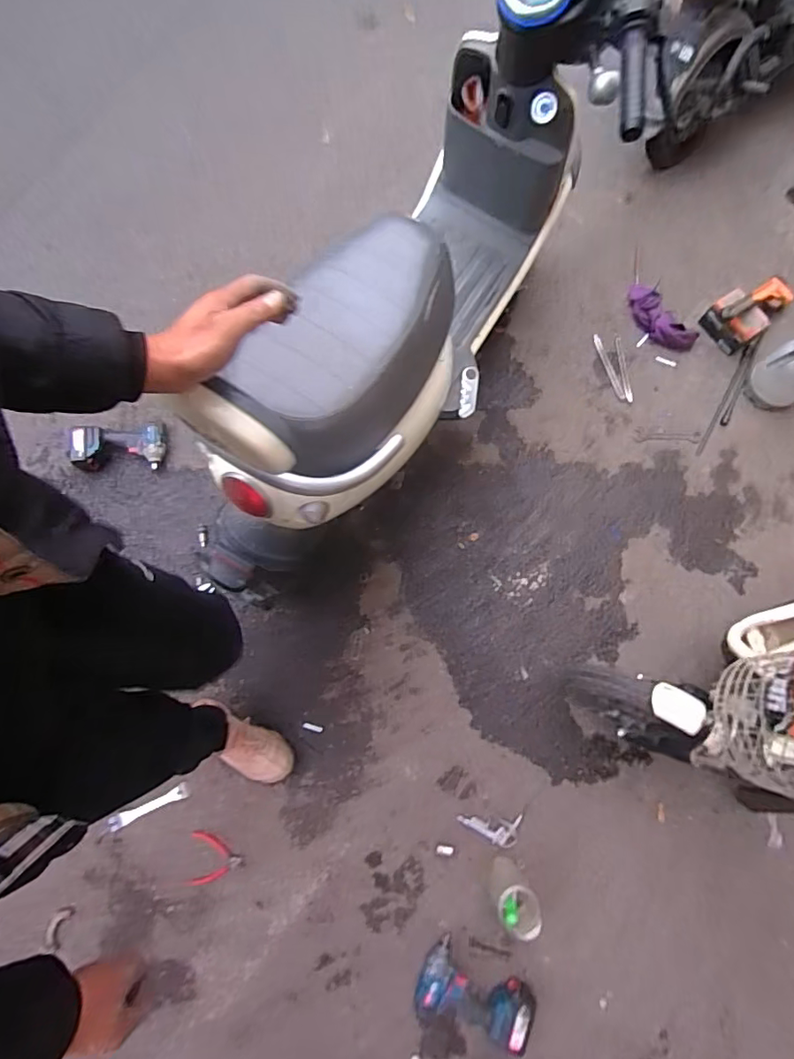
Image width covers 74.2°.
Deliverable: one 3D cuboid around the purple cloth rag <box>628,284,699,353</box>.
[{"bbox_3d":[0.819,-0.655,1.643,0.109,0.060,0.258,-44,79,-11],"label":"purple cloth rag"}]

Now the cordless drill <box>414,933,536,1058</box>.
[{"bbox_3d":[0.175,1.092,1.207,0.272,0.066,0.169,29,77,7],"label":"cordless drill"}]

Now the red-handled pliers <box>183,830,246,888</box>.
[{"bbox_3d":[-0.442,0.807,1.284,0.133,0.007,0.119,2,76,2],"label":"red-handled pliers"}]

